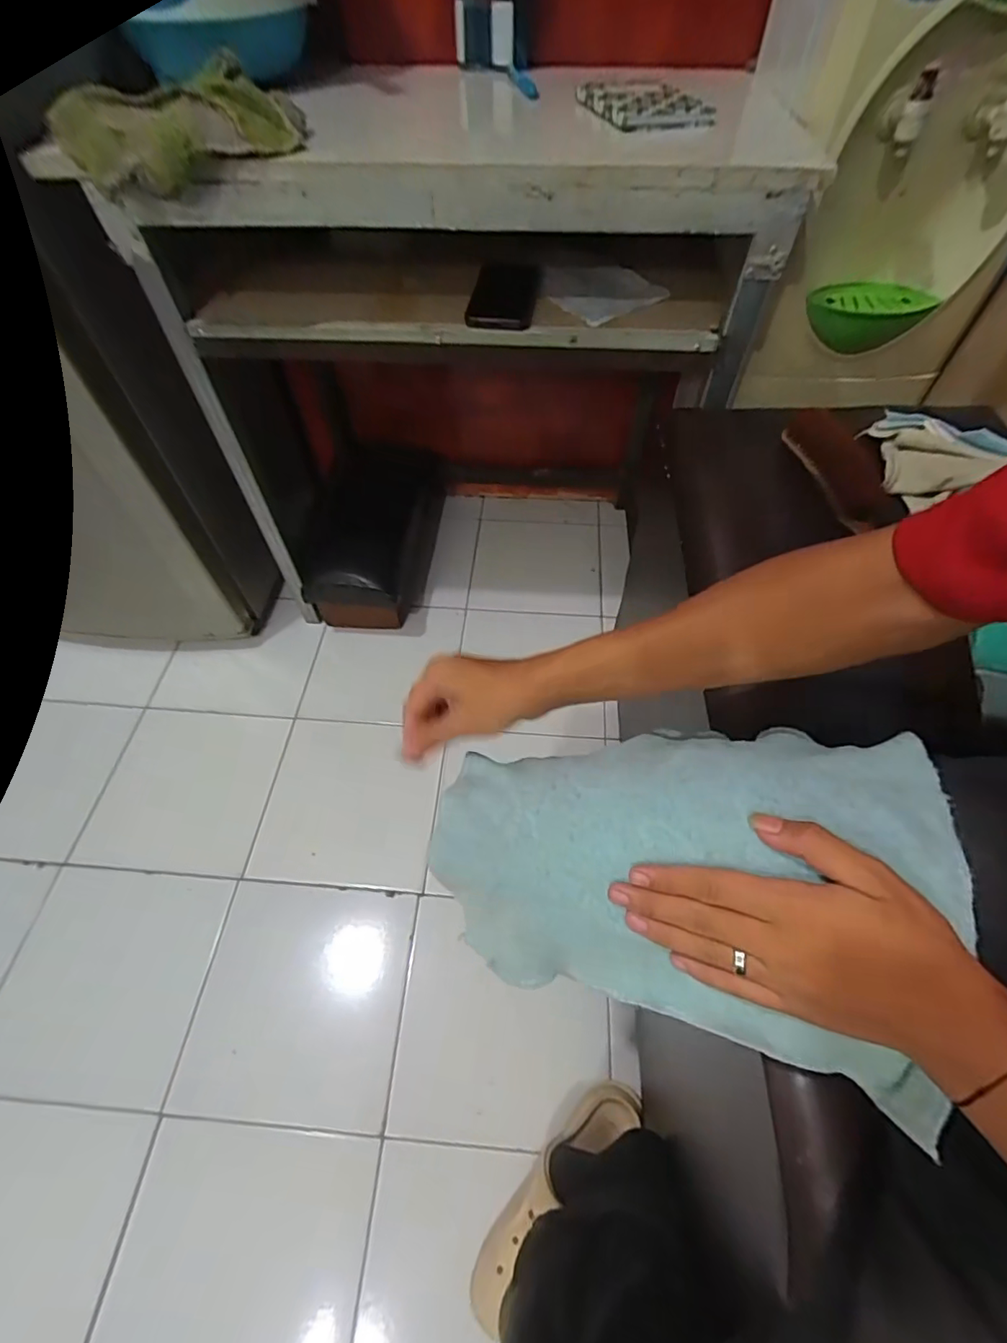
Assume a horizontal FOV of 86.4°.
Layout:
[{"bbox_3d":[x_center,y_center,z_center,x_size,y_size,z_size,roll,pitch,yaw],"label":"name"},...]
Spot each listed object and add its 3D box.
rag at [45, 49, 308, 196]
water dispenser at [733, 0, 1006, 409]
[{"bbox_3d":[-0.317,-0.539,0.530,0.209,0.059,0.138,-31,62,-19],"label":"rag"},{"bbox_3d":[0.486,-0.655,0.713,0.322,0.459,0.288,-1,57,-1],"label":"water dispenser"}]

